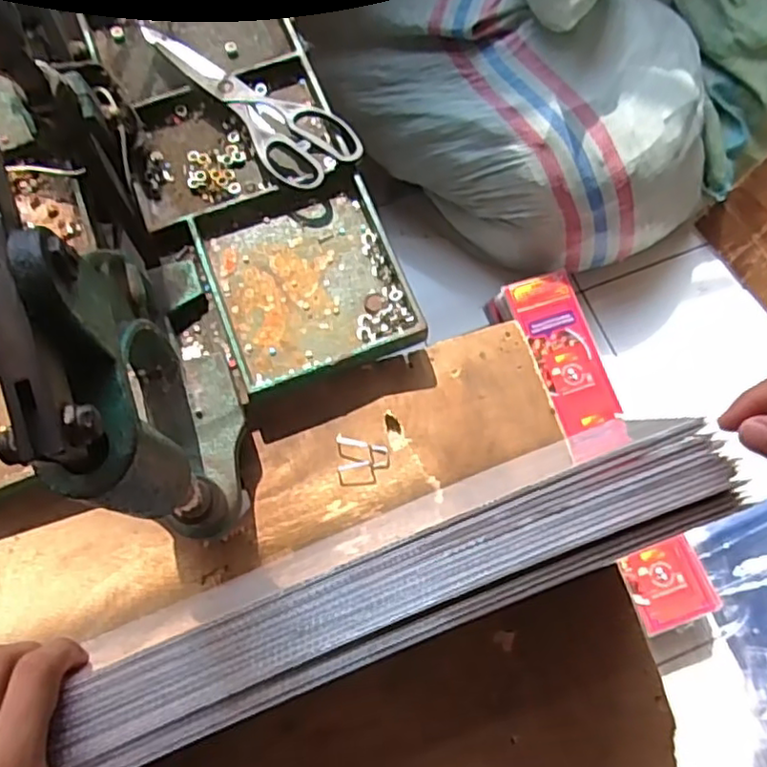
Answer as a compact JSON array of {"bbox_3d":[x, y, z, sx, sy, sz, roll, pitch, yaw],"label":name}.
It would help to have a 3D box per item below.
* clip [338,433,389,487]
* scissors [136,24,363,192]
[{"bbox_3d":[-0.014,0.052,0.452,0.035,0.004,0.035,-2,72,-1],"label":"clip"},{"bbox_3d":[-0.098,-0.222,0.500,0.066,0.010,0.191,-39,76,-11],"label":"scissors"}]

